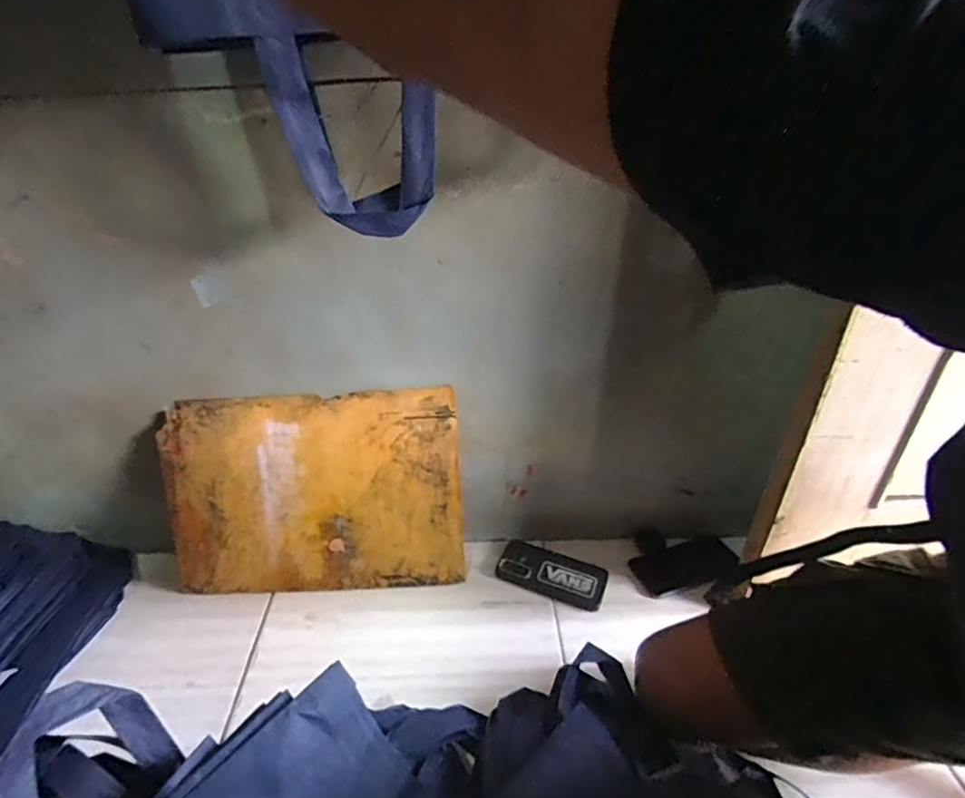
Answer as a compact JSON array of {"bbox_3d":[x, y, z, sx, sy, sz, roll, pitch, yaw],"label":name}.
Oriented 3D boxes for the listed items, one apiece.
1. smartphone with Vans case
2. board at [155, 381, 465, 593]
[{"bbox_3d":[0.104,0.258,0.810,0.156,0.014,0.081,14,33,19],"label":"smartphone with Vans case"},{"bbox_3d":[-0.229,0.136,0.751,0.392,0.286,0.015,-3,13,-2],"label":"board"}]

